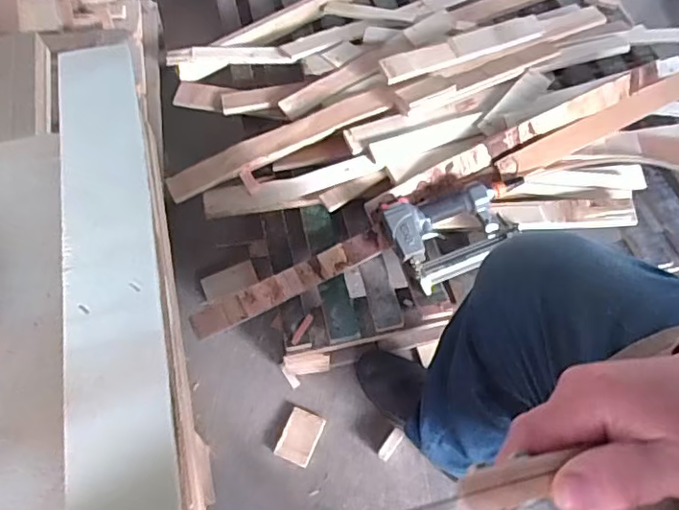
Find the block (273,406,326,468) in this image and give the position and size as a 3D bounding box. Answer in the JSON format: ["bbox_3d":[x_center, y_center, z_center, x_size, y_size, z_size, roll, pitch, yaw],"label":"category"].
[{"bbox_3d":[-0.066,0.305,0.966,0.066,0.029,0.084,22,61,12],"label":"block"}]

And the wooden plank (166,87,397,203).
[{"bbox_3d":[-0.113,-0.220,1.090,0.443,0.029,0.065,-24,78,-8],"label":"wooden plank"}]

